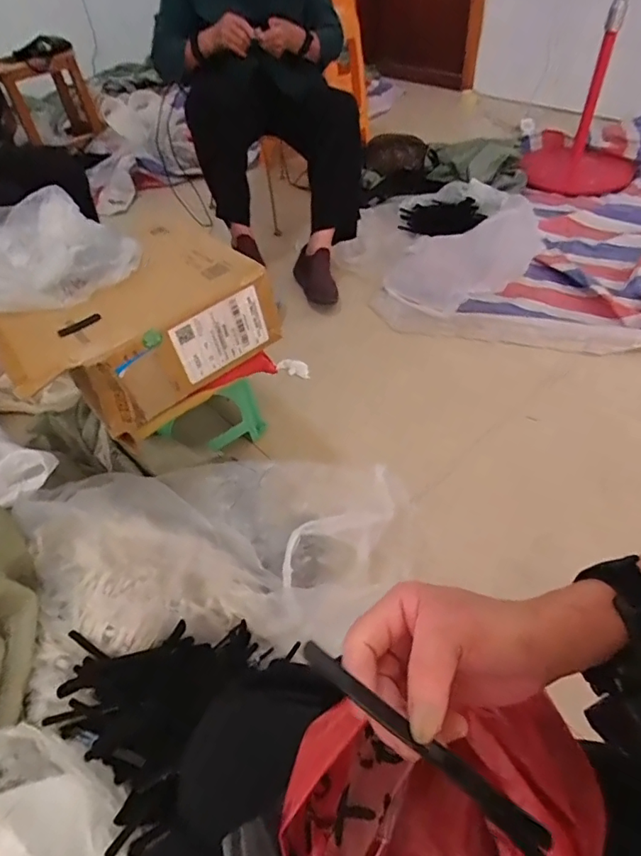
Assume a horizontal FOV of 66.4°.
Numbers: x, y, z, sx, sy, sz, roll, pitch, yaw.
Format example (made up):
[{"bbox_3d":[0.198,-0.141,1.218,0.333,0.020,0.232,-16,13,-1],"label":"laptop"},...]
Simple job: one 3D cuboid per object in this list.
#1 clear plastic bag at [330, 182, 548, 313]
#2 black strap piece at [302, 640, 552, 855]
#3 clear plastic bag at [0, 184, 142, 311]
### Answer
[{"bbox_3d":[0.348,-0.551,1.439,0.561,0.107,0.592,11,50,14],"label":"clear plastic bag"},{"bbox_3d":[0.049,0.149,0.224,0.144,0.007,0.016,40,57,1],"label":"black strap piece"},{"bbox_3d":[-0.477,-0.296,0.799,0.261,0.117,0.212,21,53,22],"label":"clear plastic bag"}]

